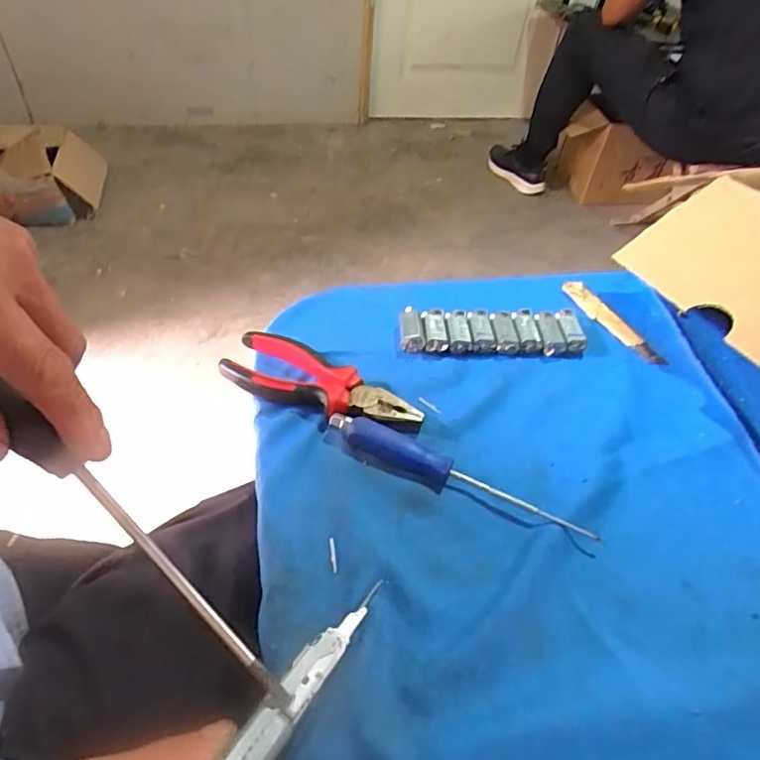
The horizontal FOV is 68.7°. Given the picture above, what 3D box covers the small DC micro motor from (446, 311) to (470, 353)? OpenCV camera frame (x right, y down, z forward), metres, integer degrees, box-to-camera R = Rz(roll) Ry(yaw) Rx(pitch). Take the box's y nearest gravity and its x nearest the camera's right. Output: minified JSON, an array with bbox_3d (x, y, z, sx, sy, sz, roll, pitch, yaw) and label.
[{"bbox_3d":[0.068,-0.043,0.483,0.018,0.011,0.049,5,47,-2],"label":"small DC micro motor"}]

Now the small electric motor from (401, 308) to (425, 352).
[{"bbox_3d":[0.027,-0.043,0.478,0.019,0.015,0.045,3,47,-4],"label":"small electric motor"}]

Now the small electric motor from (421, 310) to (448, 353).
[{"bbox_3d":[0.046,-0.043,0.481,0.020,0.014,0.045,3,47,-3],"label":"small electric motor"}]

